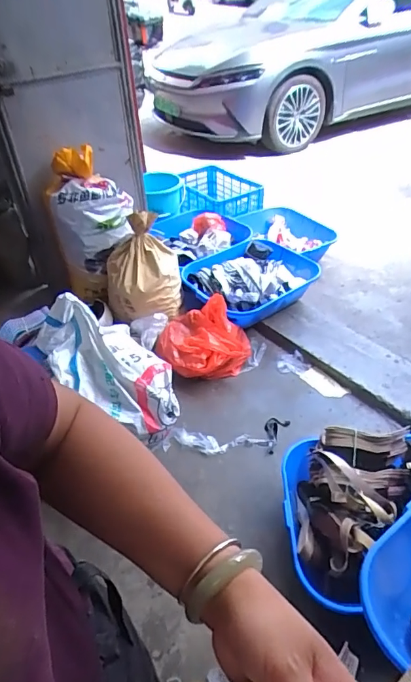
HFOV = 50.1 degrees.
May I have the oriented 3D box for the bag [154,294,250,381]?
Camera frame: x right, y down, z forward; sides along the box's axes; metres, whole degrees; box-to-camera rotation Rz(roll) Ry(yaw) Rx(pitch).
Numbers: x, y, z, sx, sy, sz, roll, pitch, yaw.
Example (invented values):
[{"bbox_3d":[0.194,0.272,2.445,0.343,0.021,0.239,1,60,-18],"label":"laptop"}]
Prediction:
[{"bbox_3d":[-0.014,-0.004,1.939,0.402,0.246,0.333,-8,40,-4],"label":"bag"}]

